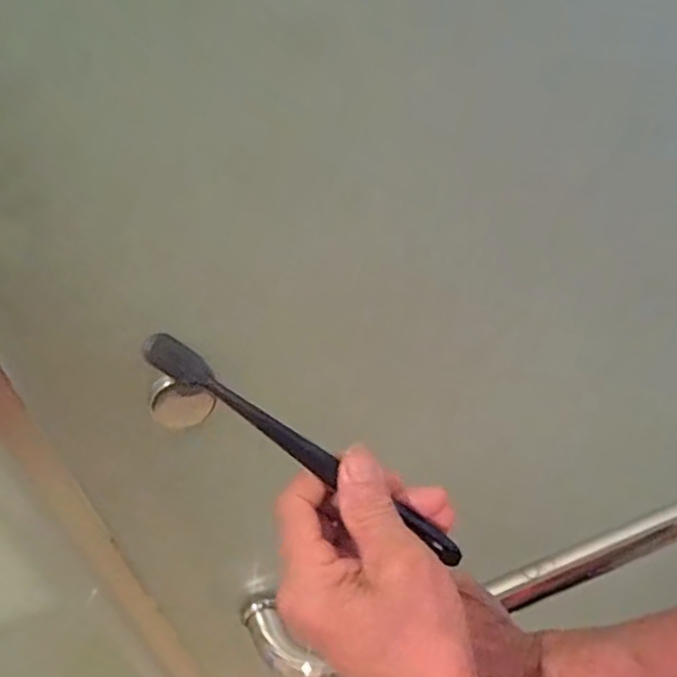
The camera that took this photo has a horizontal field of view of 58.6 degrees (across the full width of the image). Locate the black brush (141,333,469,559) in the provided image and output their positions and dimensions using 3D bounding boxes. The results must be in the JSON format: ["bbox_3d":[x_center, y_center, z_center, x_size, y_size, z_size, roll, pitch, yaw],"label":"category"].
[{"bbox_3d":[-0.009,0.053,0.266,0.177,0.010,0.011,38,37,-19],"label":"black brush"}]

